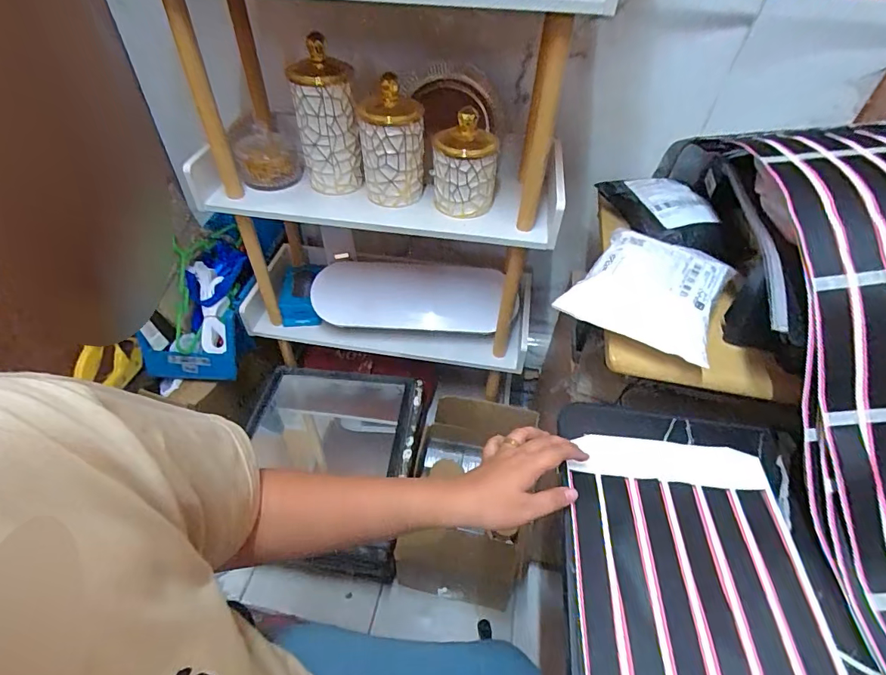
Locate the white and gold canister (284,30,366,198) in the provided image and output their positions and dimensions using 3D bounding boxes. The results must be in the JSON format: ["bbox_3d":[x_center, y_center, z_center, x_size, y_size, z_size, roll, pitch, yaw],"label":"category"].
[{"bbox_3d":[-0.186,-0.339,0.732,0.091,0.216,0.082,-13,48,-15],"label":"white and gold canister"}]

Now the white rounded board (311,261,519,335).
[{"bbox_3d":[-0.063,-0.086,0.938,0.402,0.031,0.146,2,82,5],"label":"white rounded board"}]

